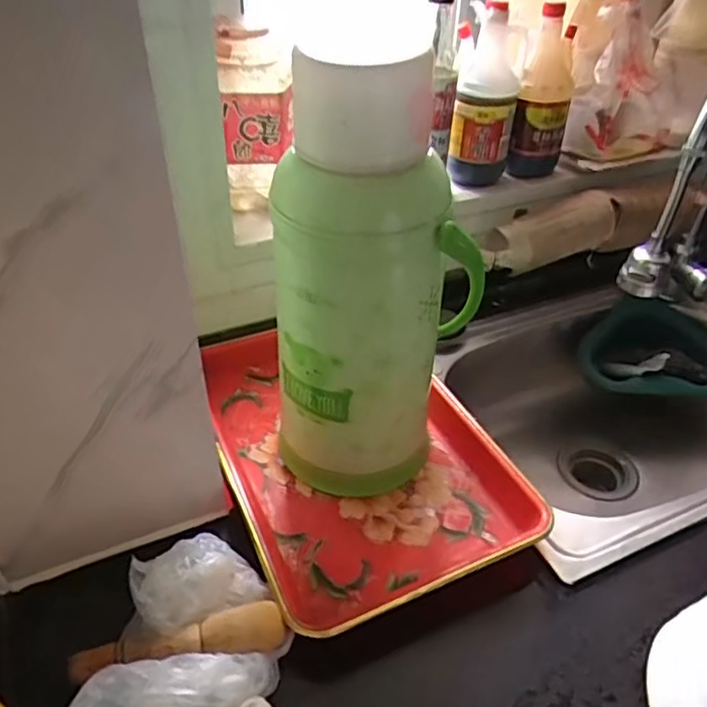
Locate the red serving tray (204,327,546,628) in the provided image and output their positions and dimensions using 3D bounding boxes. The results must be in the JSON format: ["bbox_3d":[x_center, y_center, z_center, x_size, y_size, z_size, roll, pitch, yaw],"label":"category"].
[{"bbox_3d":[-0.009,0.093,0.666,0.252,0.050,0.383,-16,42,-20],"label":"red serving tray"}]

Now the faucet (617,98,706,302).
[{"bbox_3d":[0.423,-0.174,0.758,0.064,0.342,0.233,32,48,32],"label":"faucet"}]

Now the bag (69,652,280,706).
[{"bbox_3d":[-0.129,0.247,0.448,0.145,0.060,0.048,-9,41,-13],"label":"bag"}]

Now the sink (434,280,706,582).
[{"bbox_3d":[0.358,0.081,0.850,0.555,0.217,0.382,-17,43,-21],"label":"sink"}]

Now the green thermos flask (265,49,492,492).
[{"bbox_3d":[0.024,-0.054,0.556,0.114,0.404,0.159,31,47,31],"label":"green thermos flask"}]

